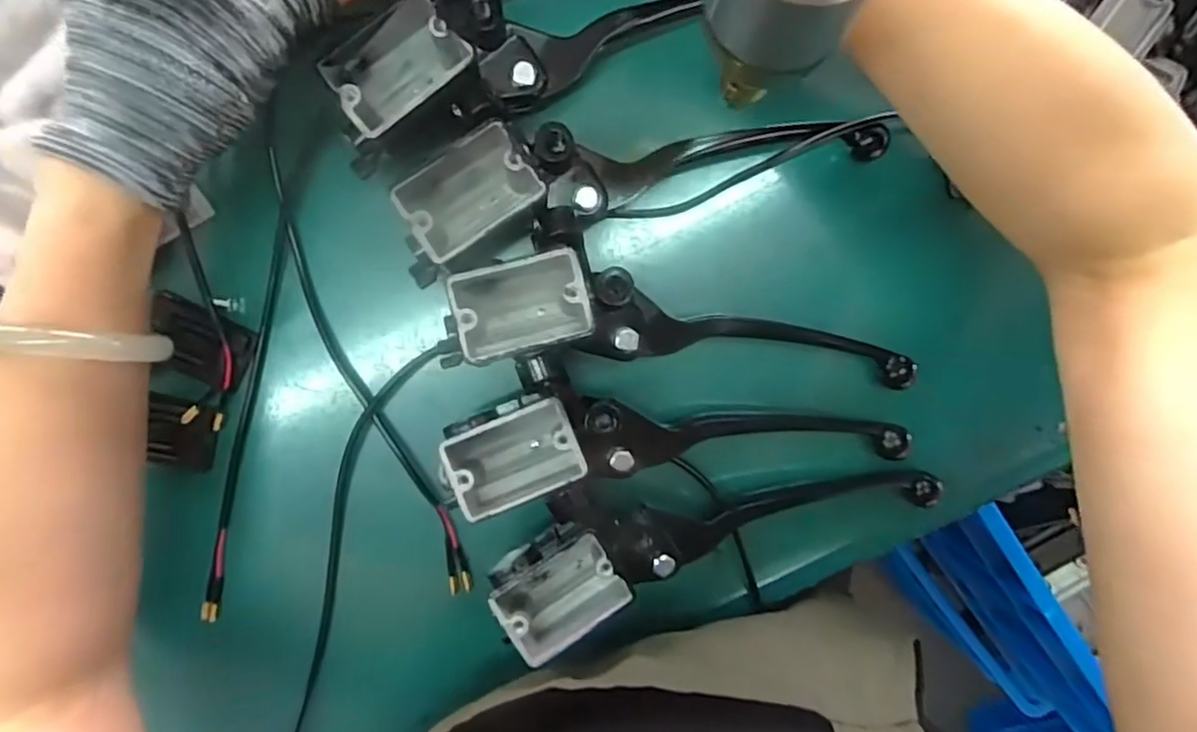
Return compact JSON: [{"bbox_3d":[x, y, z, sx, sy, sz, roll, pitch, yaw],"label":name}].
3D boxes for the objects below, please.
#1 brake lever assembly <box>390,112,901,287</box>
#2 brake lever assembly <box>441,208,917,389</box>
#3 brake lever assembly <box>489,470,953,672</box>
[{"bbox_3d":[0.026,-0.085,0.291,0.224,0.042,0.055,-14,98,-15],"label":"brake lever assembly"},{"bbox_3d":[0.046,-0.027,0.285,0.211,0.053,0.062,3,97,-4],"label":"brake lever assembly"},{"bbox_3d":[0.062,0.079,0.301,0.216,0.062,0.050,-9,97,-2],"label":"brake lever assembly"}]

